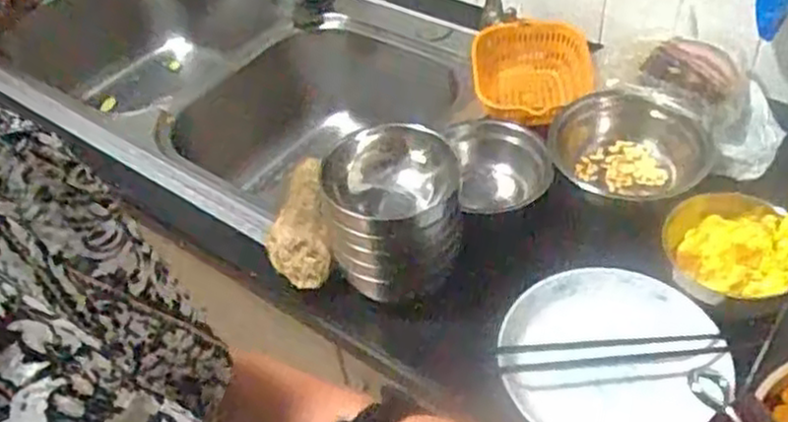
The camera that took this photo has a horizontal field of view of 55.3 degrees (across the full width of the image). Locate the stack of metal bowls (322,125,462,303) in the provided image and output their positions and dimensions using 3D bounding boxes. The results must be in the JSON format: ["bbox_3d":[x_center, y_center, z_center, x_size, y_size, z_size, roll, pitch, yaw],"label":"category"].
[{"bbox_3d":[0.000,0.005,0.709,0.125,0.120,0.126,-10,47,-3],"label":"stack of metal bowls"}]

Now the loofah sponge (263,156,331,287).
[{"bbox_3d":[-0.100,0.004,0.792,0.063,0.045,0.160,-7,47,0],"label":"loofah sponge"}]

